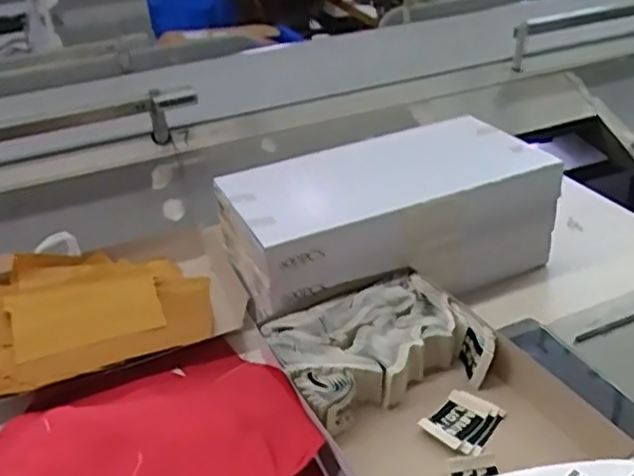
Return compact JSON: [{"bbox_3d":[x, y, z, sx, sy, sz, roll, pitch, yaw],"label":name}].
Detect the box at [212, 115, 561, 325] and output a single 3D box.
[{"bbox_3d":[0.071,-0.021,0.679,0.315,0.114,0.161,-17,34,-19],"label":"box"}]

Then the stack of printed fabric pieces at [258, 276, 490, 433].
[{"bbox_3d":[0.053,0.095,0.557,0.167,0.044,0.128,-16,34,-18],"label":"stack of printed fabric pieces"}]

